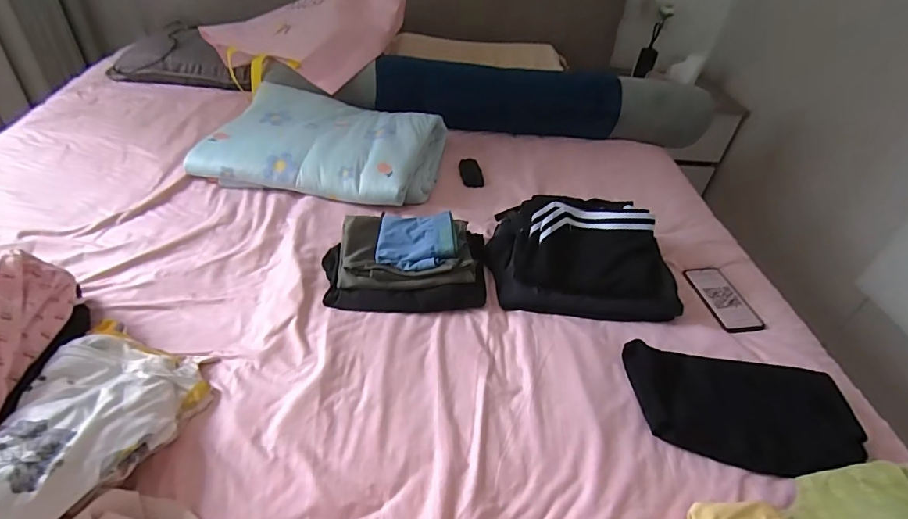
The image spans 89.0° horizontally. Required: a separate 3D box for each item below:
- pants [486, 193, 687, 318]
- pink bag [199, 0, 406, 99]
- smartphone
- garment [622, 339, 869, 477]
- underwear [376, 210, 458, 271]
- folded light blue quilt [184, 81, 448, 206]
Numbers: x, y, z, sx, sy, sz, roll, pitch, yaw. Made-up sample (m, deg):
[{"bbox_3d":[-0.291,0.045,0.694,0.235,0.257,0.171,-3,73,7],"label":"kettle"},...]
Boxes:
[{"bbox_3d":[0.234,-0.031,0.875,0.328,0.125,0.264,6,40,-1],"label":"pants"},{"bbox_3d":[-0.396,-0.664,1.327,0.525,0.082,0.439,-42,70,-15],"label":"pink bag"},{"bbox_3d":[0.514,0.074,0.886,0.089,0.015,0.176,1,40,-6],"label":"smartphone"},{"bbox_3d":[0.411,0.212,0.671,0.304,0.039,0.167,9,40,4],"label":"garment"},{"bbox_3d":[-0.068,-0.038,0.841,0.140,0.039,0.129,1,40,-7],"label":"underwear"},{"bbox_3d":[-0.305,-0.281,1.119,0.534,0.102,0.359,11,40,5],"label":"folded light blue quilt"}]

